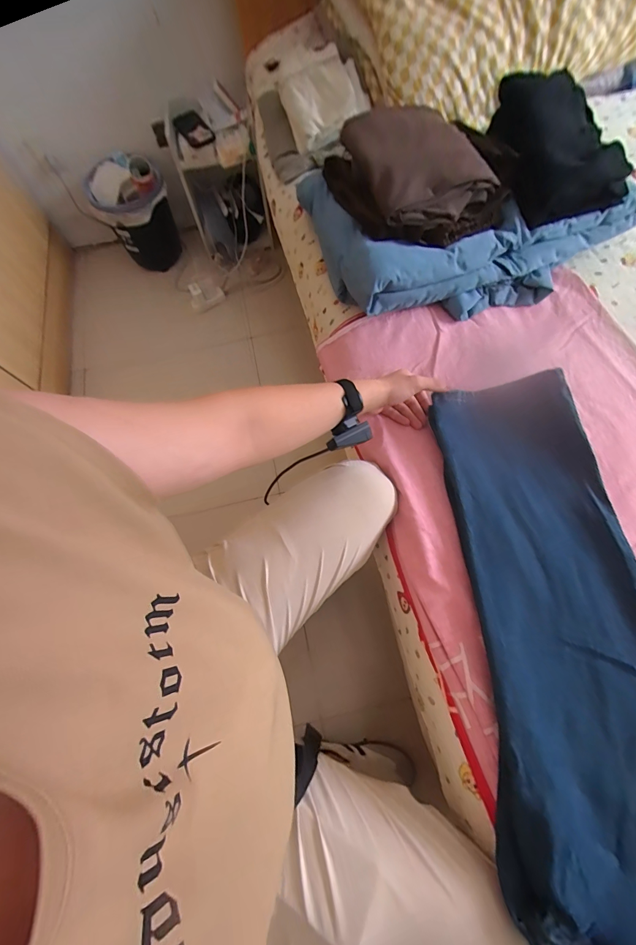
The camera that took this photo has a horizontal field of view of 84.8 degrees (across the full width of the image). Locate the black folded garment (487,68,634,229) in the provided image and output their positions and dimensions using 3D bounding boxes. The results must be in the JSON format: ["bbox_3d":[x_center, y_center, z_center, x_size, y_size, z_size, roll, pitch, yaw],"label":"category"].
[{"bbox_3d":[0.448,-0.624,0.664,0.200,0.094,0.265,-13,71,-3],"label":"black folded garment"}]

